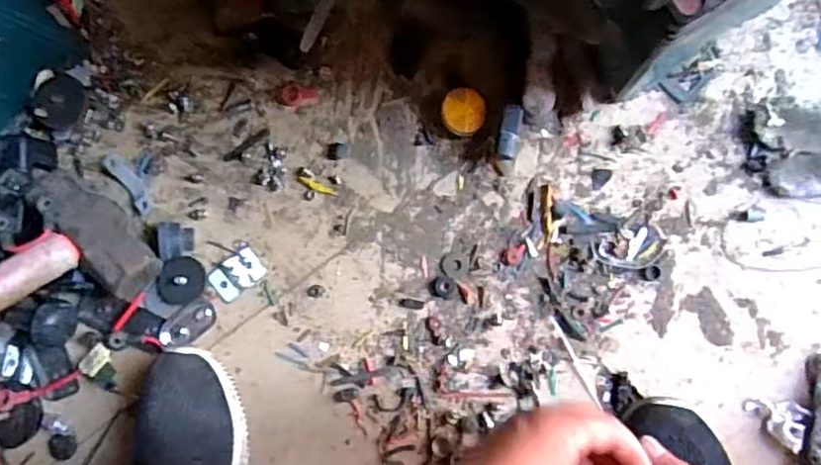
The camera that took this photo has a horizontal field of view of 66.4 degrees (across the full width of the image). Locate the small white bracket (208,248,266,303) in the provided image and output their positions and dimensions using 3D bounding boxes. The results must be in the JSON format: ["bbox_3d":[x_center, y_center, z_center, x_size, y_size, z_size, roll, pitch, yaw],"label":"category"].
[{"bbox_3d":[-0.144,0.035,0.519,0.044,0.007,0.029,-39,84,5],"label":"small white bracket"}]

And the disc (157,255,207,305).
[{"bbox_3d":[-0.191,0.040,0.521,0.042,0.010,0.037,-39,84,5],"label":"disc"}]

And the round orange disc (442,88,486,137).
[{"bbox_3d":[0.042,-0.094,0.488,0.032,0.015,0.036,11,90,8],"label":"round orange disc"}]

